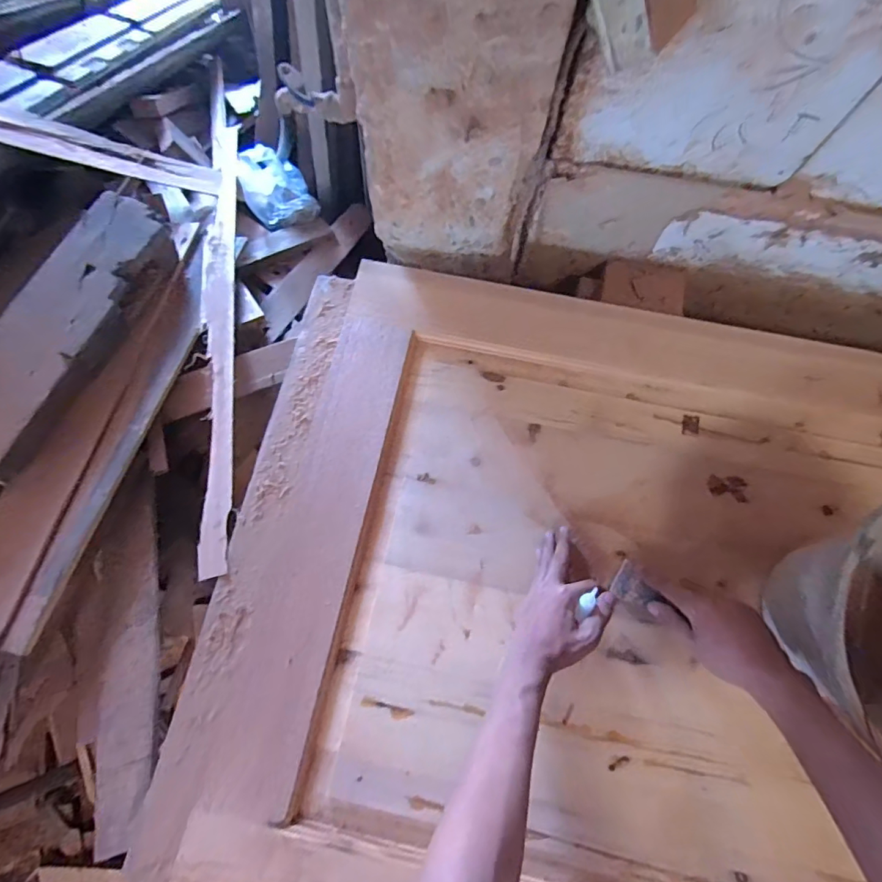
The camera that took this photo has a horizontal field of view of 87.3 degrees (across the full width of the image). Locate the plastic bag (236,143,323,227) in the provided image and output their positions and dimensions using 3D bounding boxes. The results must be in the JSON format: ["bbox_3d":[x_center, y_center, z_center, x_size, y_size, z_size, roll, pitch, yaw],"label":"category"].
[{"bbox_3d":[-0.332,-0.512,0.923,0.130,0.165,0.076,-21,76,-6],"label":"plastic bag"}]

